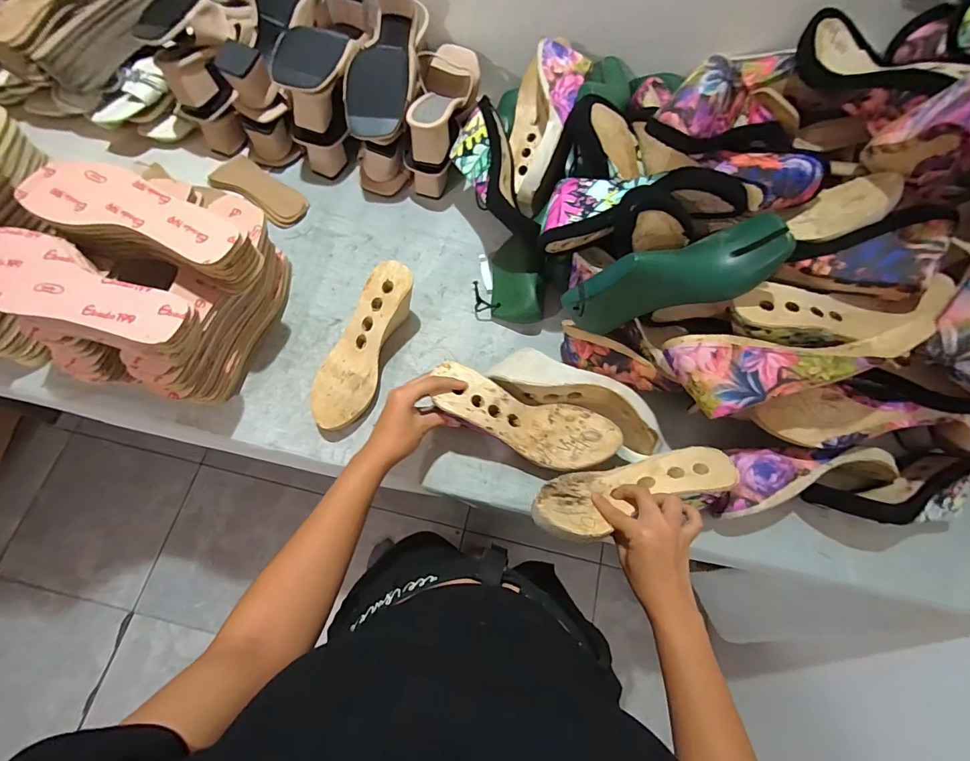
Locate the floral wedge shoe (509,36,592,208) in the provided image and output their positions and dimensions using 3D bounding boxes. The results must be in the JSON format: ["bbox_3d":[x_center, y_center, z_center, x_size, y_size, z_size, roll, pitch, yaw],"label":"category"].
[{"bbox_3d":[0.078,-0.369,0.608,0.090,0.093,0.223,15,70,3],"label":"floral wedge shoe"}]

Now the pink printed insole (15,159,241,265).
[{"bbox_3d":[-0.379,-0.182,0.453,0.234,0.009,0.081,22,73,4],"label":"pink printed insole"}]

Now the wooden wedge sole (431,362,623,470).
[{"bbox_3d":[0.049,0.051,0.525,0.230,0.046,0.085,21,70,-12],"label":"wooden wedge sole"}]

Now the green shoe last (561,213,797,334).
[{"bbox_3d":[0.197,-0.116,0.468,0.228,0.093,0.069,-17,69,23],"label":"green shoe last"}]

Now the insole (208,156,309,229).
[{"bbox_3d":[-0.355,-0.300,0.677,0.145,0.030,0.062,32,72,9],"label":"insole"}]

